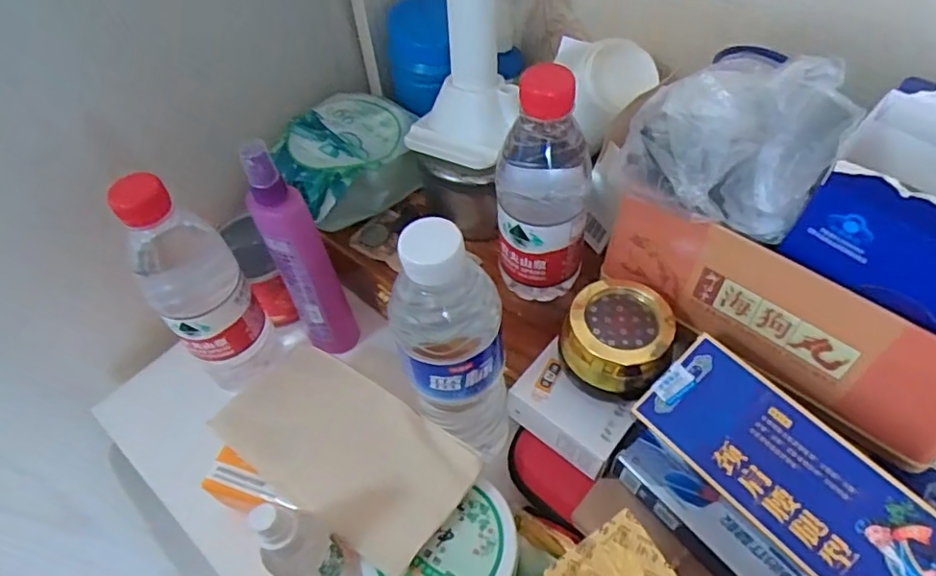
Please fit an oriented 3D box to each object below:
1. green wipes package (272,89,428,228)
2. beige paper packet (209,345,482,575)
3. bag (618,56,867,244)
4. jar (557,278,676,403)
[{"bbox_3d":[-0.106,-0.114,0.516,0.128,0.051,0.110,-25,54,-13],"label":"green wipes package"},{"bbox_3d":[-0.084,0.101,0.393,0.175,0.018,0.087,29,60,25],"label":"beige paper packet"},{"bbox_3d":[0.126,-0.069,0.290,0.096,0.073,0.059,0,52,5],"label":"bag"},{"bbox_3d":[0.091,0.029,0.365,0.063,0.059,0.067,20,57,20],"label":"jar"}]

